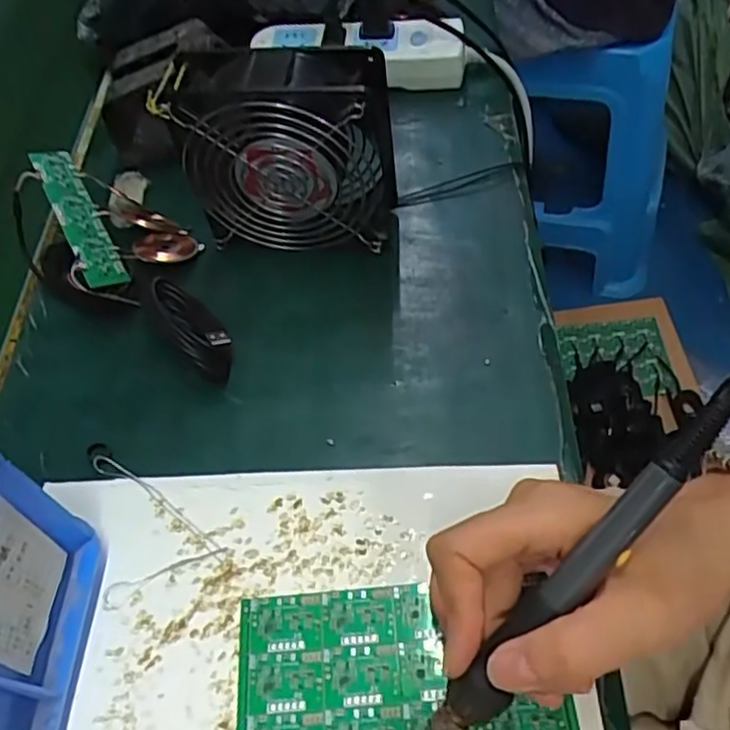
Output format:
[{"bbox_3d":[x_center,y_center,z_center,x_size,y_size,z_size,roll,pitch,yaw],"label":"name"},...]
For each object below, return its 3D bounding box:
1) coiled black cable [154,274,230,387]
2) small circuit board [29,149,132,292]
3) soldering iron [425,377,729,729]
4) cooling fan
[{"bbox_3d":[-0.103,-0.024,0.393,0.028,0.025,0.083,-30,60,-15],"label":"coiled black cable"},{"bbox_3d":[-0.181,-0.094,0.417,0.025,0.004,0.105,-21,73,-33],"label":"small circuit board"},{"bbox_3d":[0.066,0.091,0.243,0.017,0.018,0.210,41,99,26],"label":"soldering iron"},{"bbox_3d":[-0.045,-0.121,0.394,0.119,0.121,0.046,2,57,5],"label":"cooling fan"}]

